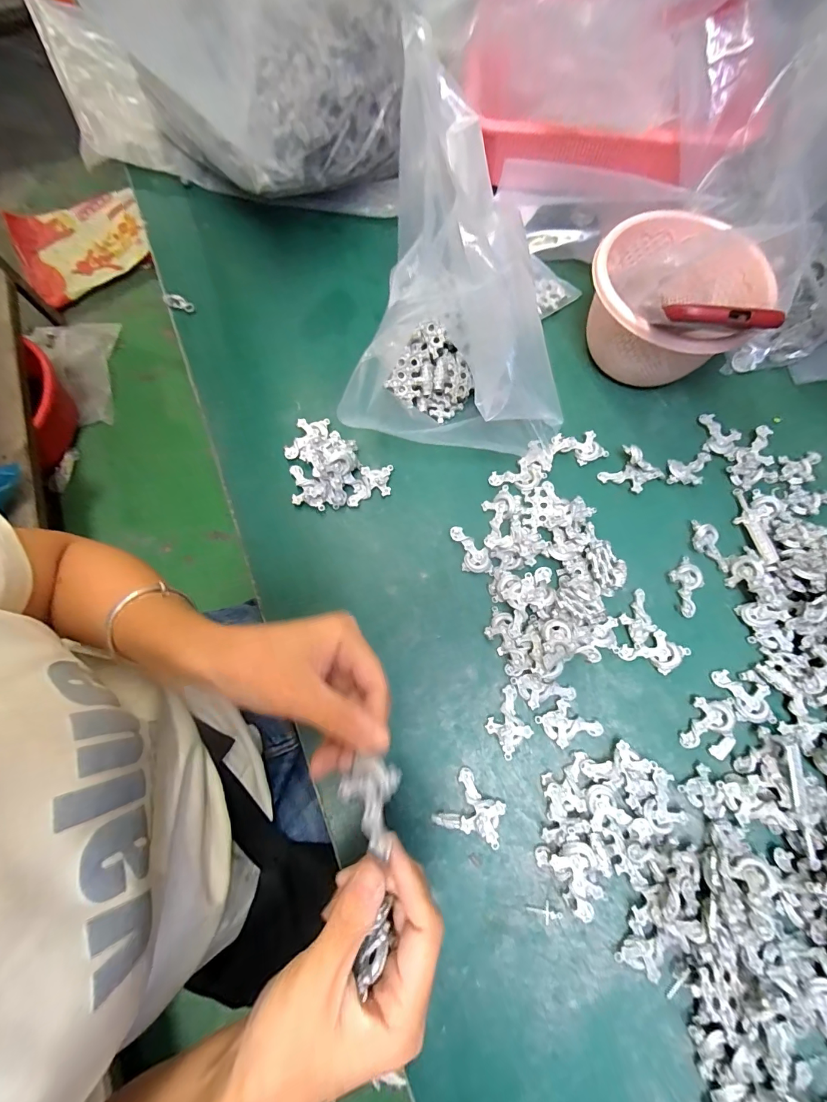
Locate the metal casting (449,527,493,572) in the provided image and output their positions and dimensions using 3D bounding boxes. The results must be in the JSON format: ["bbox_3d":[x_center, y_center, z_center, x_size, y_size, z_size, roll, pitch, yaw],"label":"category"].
[{"bbox_3d":[0.050,-0.001,0.358,0.023,0.012,0.043,-18,73,-7],"label":"metal casting"}]

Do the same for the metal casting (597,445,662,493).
[{"bbox_3d":[0.202,-0.072,0.380,0.047,0.018,0.036,34,74,10],"label":"metal casting"}]

